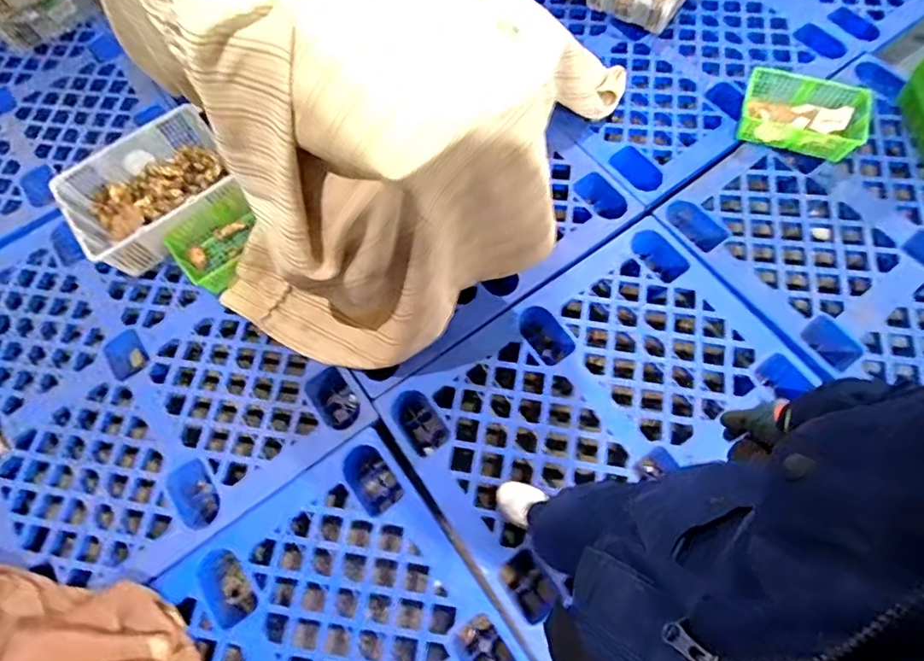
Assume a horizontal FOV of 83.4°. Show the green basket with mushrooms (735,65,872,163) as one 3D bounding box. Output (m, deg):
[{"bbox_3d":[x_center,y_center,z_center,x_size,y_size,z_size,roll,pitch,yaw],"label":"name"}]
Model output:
[{"bbox_3d":[1.025,-0.646,1.534,0.358,0.089,0.216,16,67,11],"label":"green basket with mushrooms"}]

